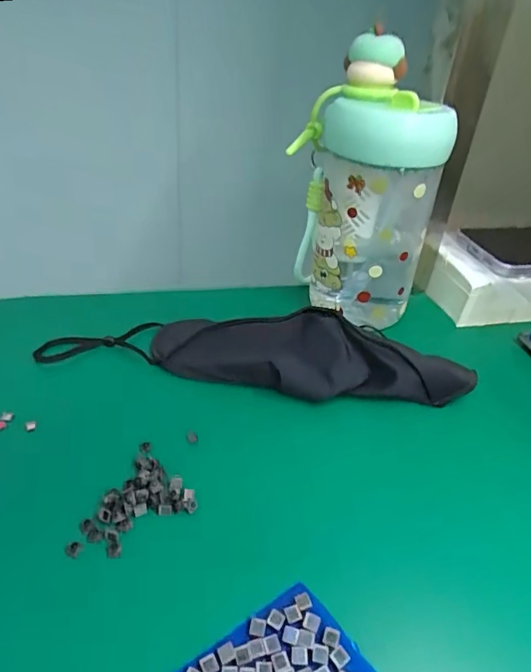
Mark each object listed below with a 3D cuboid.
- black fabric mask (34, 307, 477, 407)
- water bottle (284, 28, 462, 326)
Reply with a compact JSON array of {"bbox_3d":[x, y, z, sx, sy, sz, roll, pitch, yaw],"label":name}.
[{"bbox_3d":[-0.006,0.006,0.321,0.275,0.030,0.058,8,36,5],"label":"black fabric mask"},{"bbox_3d":[0.071,-0.097,0.347,0.099,0.196,0.069,14,37,12],"label":"water bottle"}]

